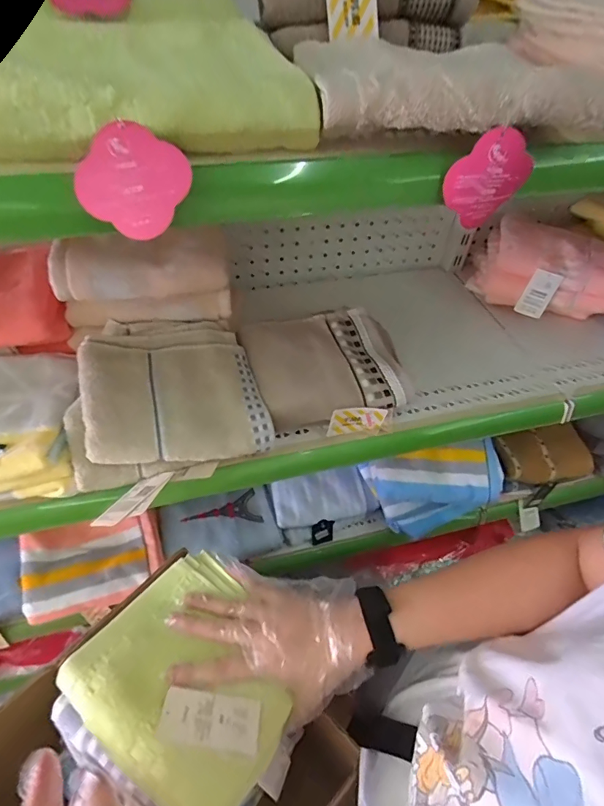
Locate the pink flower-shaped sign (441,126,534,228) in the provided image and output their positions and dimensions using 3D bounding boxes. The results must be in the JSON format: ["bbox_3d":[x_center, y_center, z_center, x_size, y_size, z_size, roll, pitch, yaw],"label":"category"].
[{"bbox_3d":[0.123,-0.147,0.286,0.058,0.057,0.009,-6,51,-9],"label":"pink flower-shaped sign"}]

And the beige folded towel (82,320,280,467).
[{"bbox_3d":[-0.141,-0.024,0.486,0.180,0.050,0.187,-11,52,-13],"label":"beige folded towel"}]

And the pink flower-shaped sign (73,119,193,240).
[{"bbox_3d":[-0.091,-0.120,0.235,0.053,0.004,0.052,32,90,-8],"label":"pink flower-shaped sign"}]

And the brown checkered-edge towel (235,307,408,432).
[{"bbox_3d":[0.021,-0.051,0.542,0.170,0.040,0.157,-9,51,-11],"label":"brown checkered-edge towel"}]

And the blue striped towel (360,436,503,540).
[{"bbox_3d":[0.212,0.148,0.734,0.207,0.182,0.073,-2,50,-6],"label":"blue striped towel"}]

